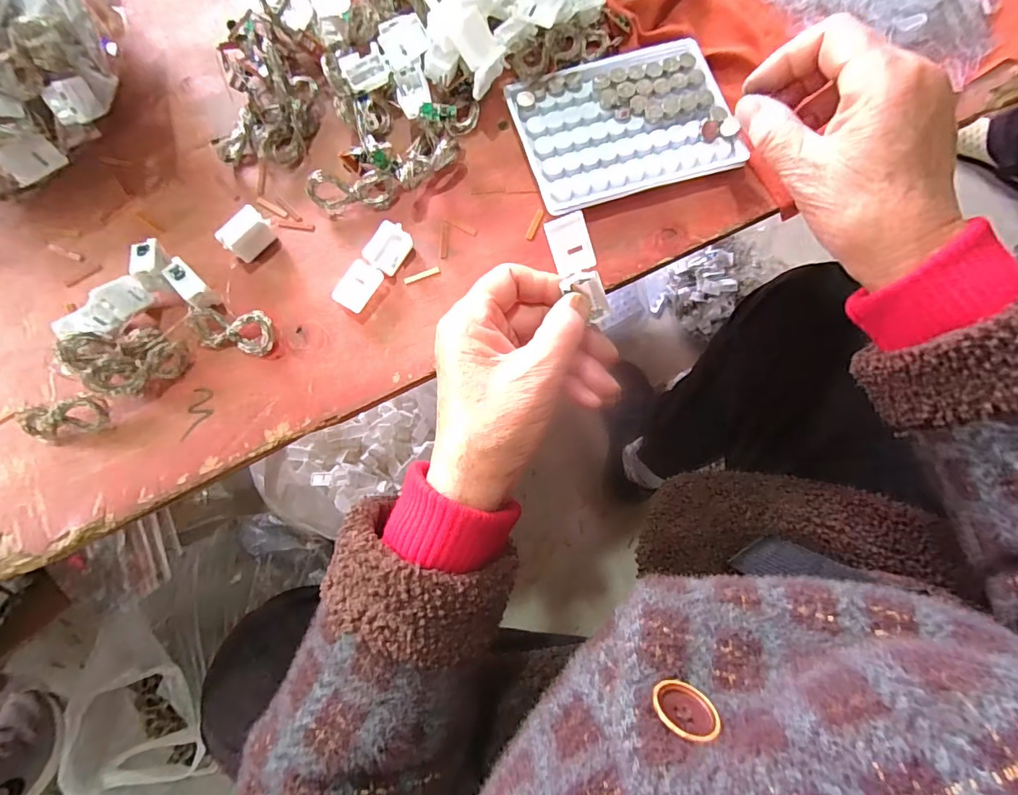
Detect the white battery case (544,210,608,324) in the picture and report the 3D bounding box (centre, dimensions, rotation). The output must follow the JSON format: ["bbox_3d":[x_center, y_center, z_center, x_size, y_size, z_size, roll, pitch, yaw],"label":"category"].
[{"bbox_3d":[0.037,-0.064,0.239,0.021,0.005,0.055,-32,112,-6],"label":"white battery case"}]

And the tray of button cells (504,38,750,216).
[{"bbox_3d":[0.071,-0.170,0.298,0.127,0.011,0.093,-17,80,-3],"label":"tray of button cells"}]

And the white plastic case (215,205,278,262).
[{"bbox_3d":[-0.151,-0.094,0.278,0.014,0.023,0.028,44,82,7],"label":"white plastic case"}]

